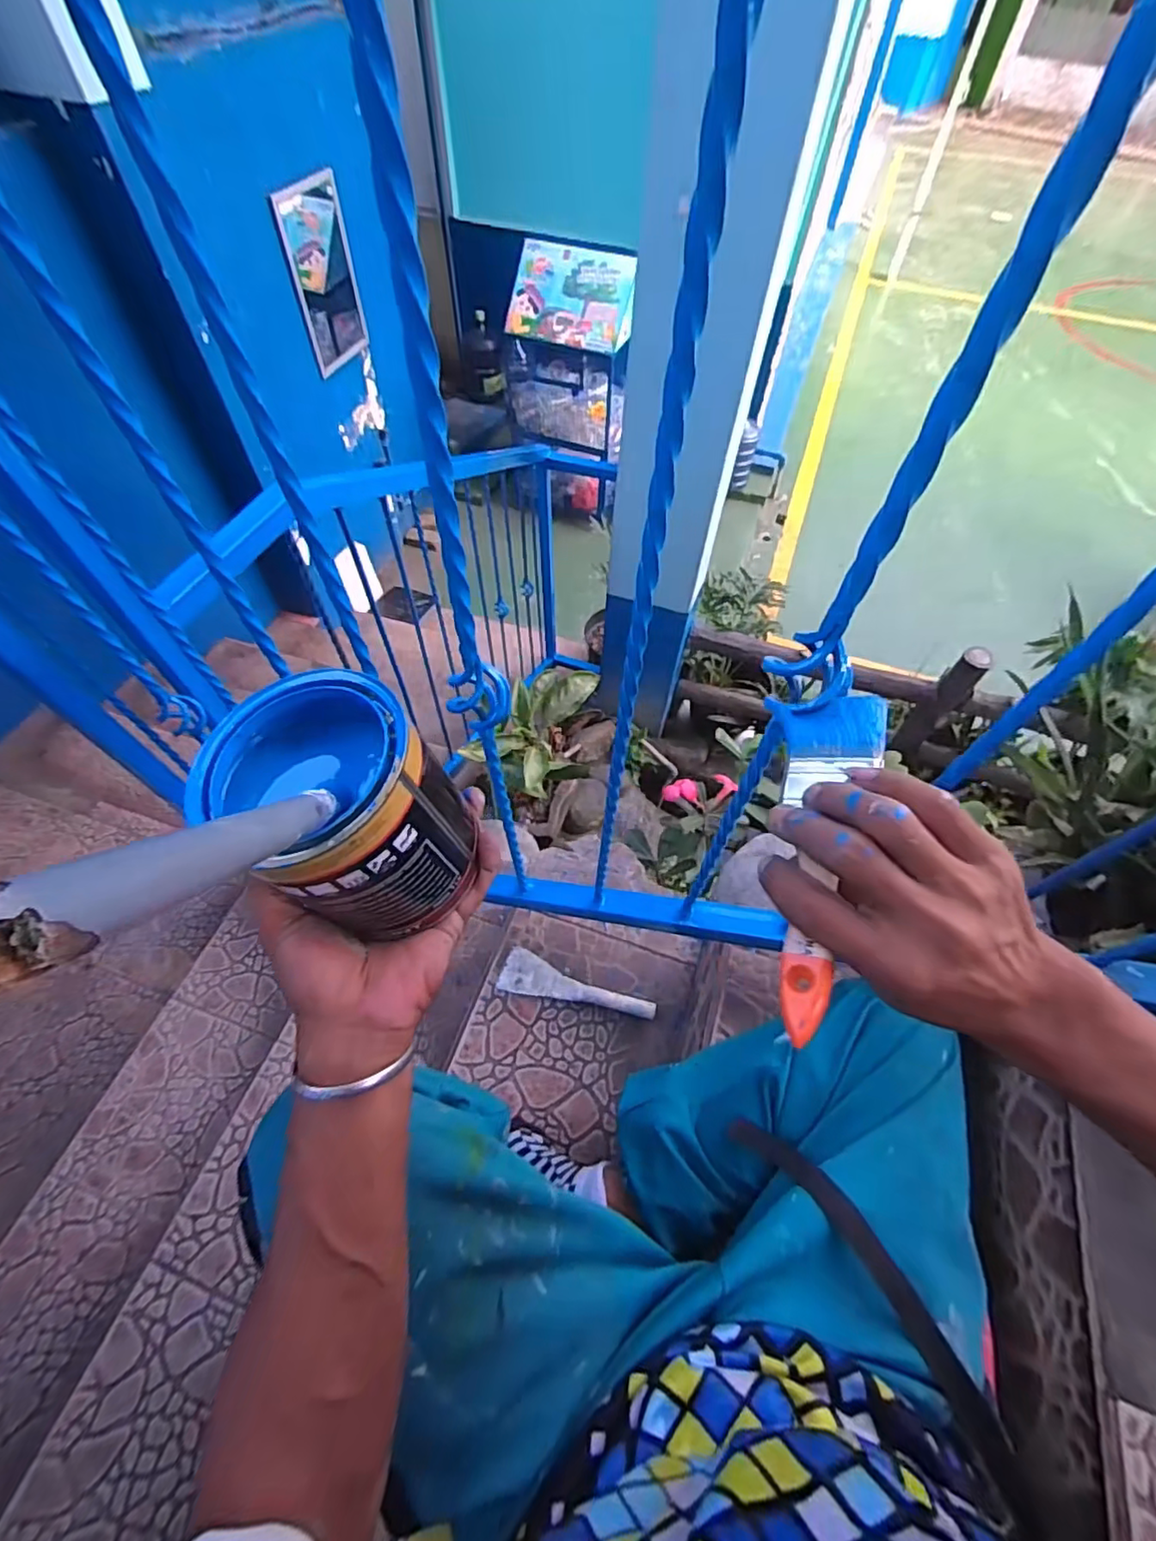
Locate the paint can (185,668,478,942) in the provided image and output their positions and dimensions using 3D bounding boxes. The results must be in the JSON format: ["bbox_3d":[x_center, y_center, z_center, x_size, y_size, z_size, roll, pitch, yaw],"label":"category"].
[{"bbox_3d":[-0.124,0.020,0.321,0.112,0.111,0.094,33,63,18],"label":"paint can"}]

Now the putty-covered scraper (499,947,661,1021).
[{"bbox_3d":[-0.001,0.322,0.880,0.234,0.021,0.063,12,58,6],"label":"putty-covered scraper"}]

